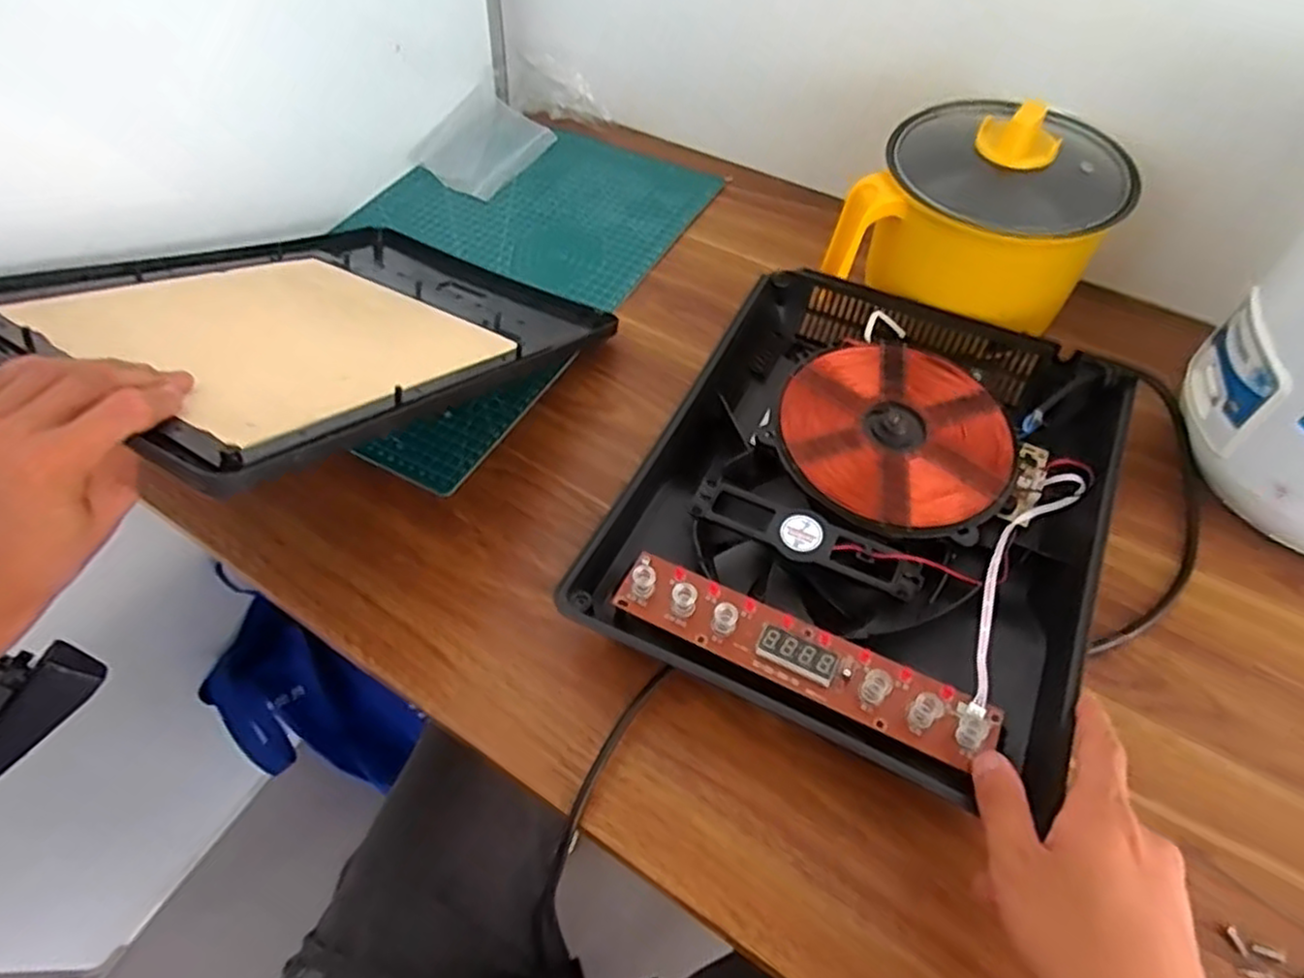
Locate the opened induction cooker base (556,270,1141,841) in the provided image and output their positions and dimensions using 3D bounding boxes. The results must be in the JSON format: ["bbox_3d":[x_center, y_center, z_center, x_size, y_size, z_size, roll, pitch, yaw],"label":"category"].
[{"bbox_3d":[0.146,-0.002,0.473,0.273,0.049,0.342,22,58,16],"label":"opened induction cooker base"}]

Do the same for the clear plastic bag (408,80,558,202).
[{"bbox_3d":[-0.176,-0.366,0.762,0.117,0.025,0.135,35,59,21],"label":"clear plastic bag"}]

